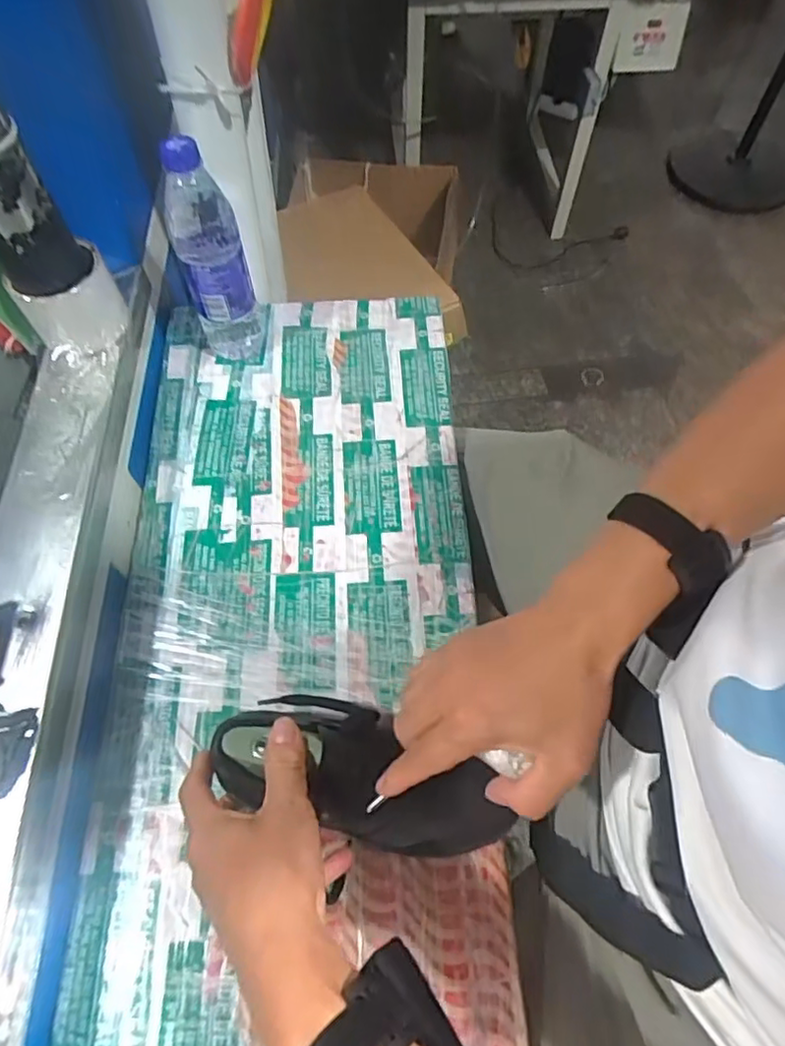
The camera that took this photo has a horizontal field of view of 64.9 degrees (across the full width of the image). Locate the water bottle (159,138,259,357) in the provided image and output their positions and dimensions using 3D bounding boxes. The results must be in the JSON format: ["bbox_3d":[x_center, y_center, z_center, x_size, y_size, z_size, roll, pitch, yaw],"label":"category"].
[{"bbox_3d":[-0.174,-0.257,0.610,0.067,0.224,0.055,-18,63,-9],"label":"water bottle"}]

